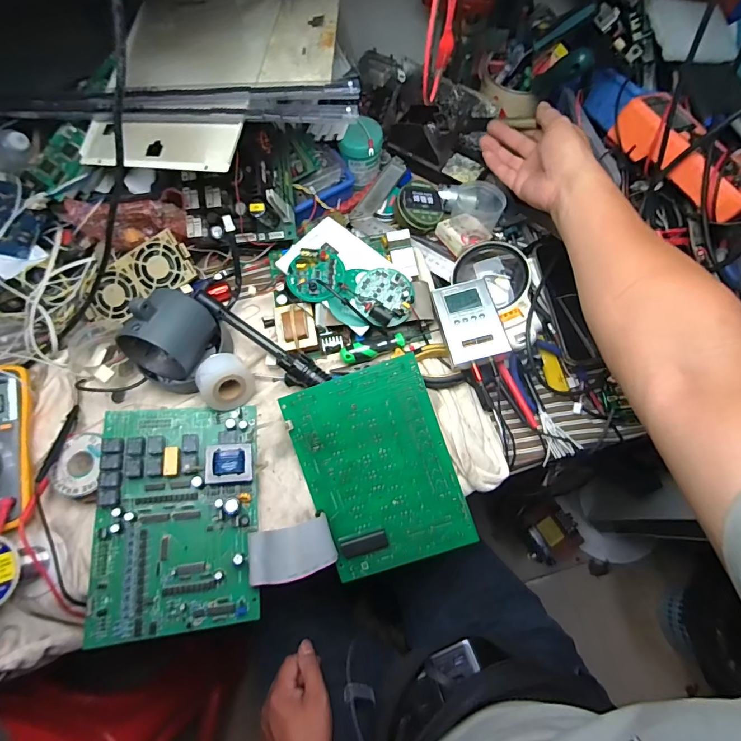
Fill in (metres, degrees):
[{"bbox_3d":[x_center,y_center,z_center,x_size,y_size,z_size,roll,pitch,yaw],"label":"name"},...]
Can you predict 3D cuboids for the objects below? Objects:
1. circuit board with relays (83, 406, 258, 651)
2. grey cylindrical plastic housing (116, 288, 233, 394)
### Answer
[{"bbox_3d":[-0.199,0.149,0.430,0.158,0.047,0.228,1,72,-20],"label":"circuit board with relays"},{"bbox_3d":[-0.222,-0.035,0.468,0.077,0.101,0.103,37,74,12],"label":"grey cylindrical plastic housing"}]

